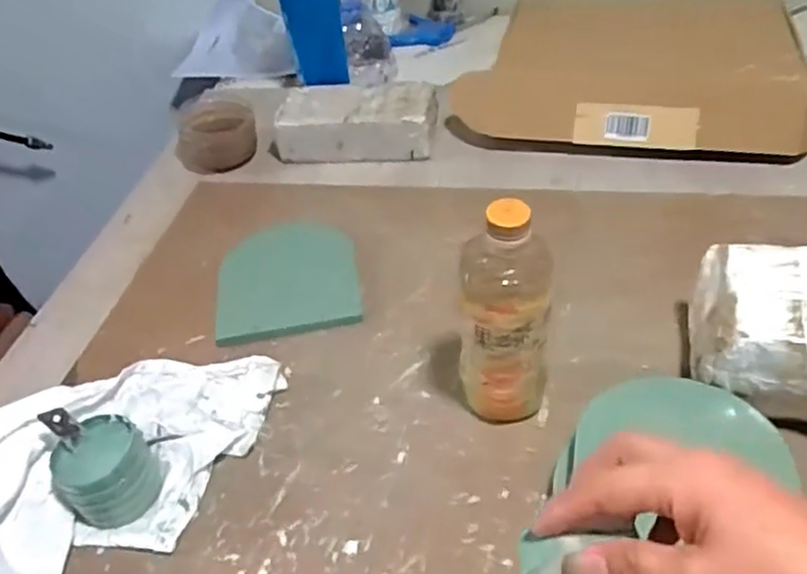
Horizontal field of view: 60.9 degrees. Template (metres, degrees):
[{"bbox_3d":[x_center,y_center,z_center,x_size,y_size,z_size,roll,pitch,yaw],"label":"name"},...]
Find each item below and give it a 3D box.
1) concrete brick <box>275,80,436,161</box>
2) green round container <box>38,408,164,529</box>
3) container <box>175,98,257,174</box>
[{"bbox_3d":[-0.062,-0.216,0.915,0.209,0.071,0.104,1,42,10],"label":"concrete brick"},{"bbox_3d":[-0.235,0.140,0.538,0.069,0.077,0.074,-4,41,4],"label":"green round container"},{"bbox_3d":[-0.250,-0.201,0.935,0.090,0.073,0.085,13,45,22],"label":"container"}]

